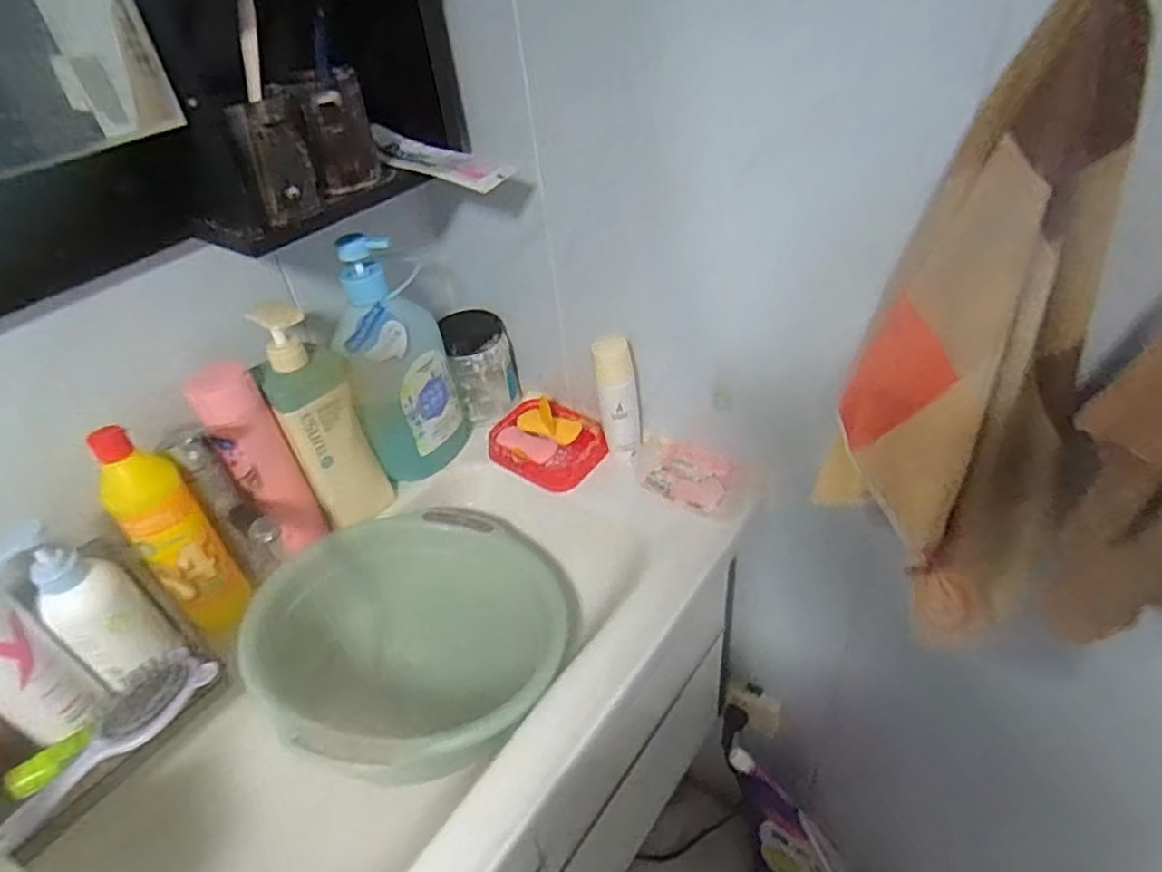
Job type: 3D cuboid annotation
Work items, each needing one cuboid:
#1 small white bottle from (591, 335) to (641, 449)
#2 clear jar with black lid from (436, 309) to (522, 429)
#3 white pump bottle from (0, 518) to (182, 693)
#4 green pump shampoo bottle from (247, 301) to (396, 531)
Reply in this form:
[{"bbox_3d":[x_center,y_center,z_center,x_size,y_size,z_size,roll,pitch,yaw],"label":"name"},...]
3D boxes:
[{"bbox_3d":[0.041,-0.046,0.750,0.045,0.149,0.029,-4,39,4],"label":"small white bottle"},{"bbox_3d":[-0.125,-0.091,0.862,0.078,0.134,0.074,-4,39,4],"label":"clear jar with black lid"},{"bbox_3d":[-0.420,0.144,0.574,0.048,0.160,0.068,24,49,33],"label":"white pump bottle"},{"bbox_3d":[-0.270,-0.006,0.713,0.081,0.222,0.062,-28,43,-23],"label":"green pump shampoo bottle"}]

